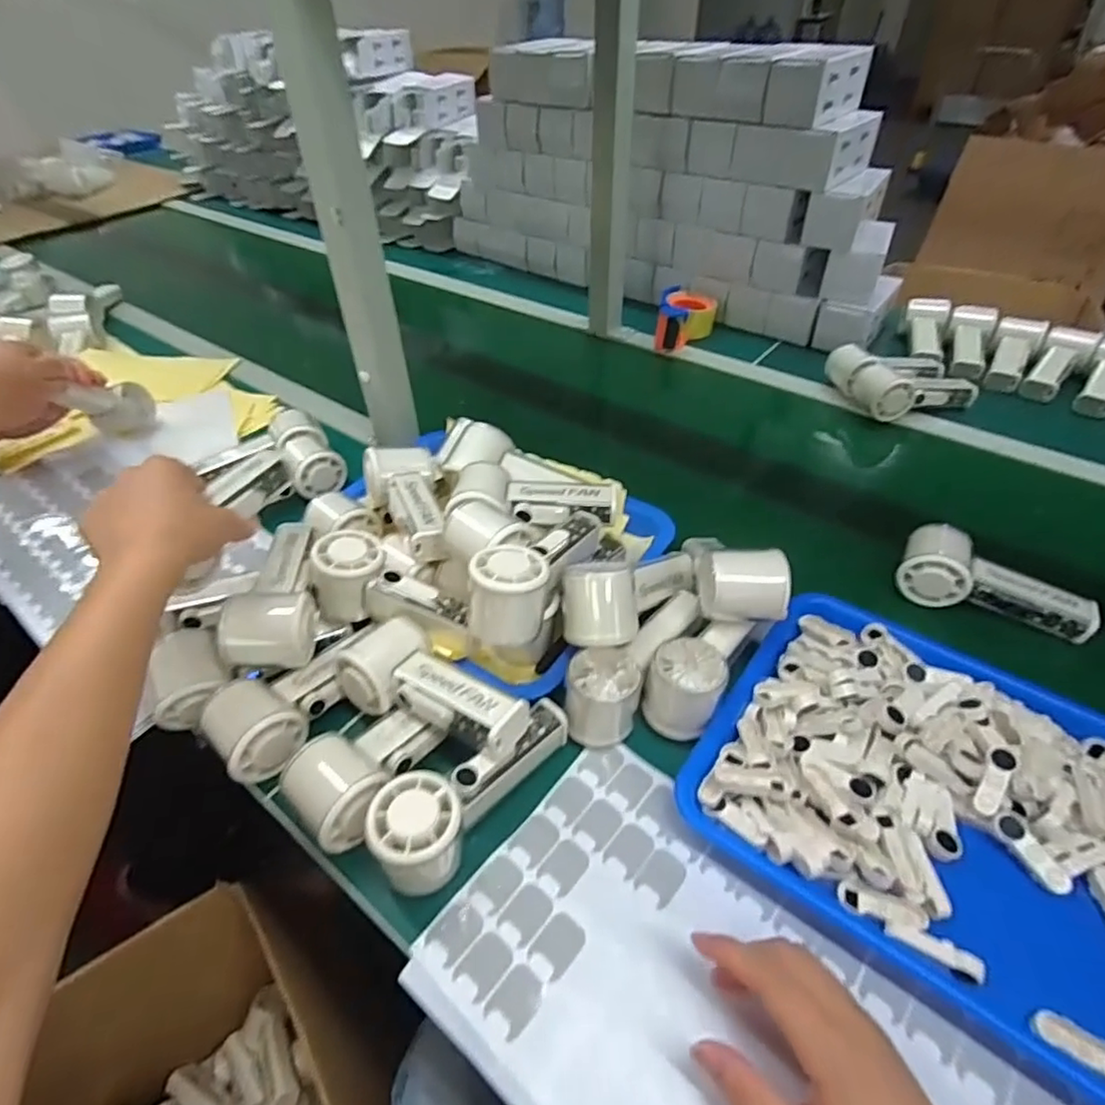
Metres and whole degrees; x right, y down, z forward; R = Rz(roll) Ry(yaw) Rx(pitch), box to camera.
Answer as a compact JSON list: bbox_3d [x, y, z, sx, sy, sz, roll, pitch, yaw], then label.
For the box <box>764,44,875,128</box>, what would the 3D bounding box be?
[{"bbox_3d":[0.363,-0.637,0.830,0.138,0.076,0.067,-32,51,-29],"label":"box"}]

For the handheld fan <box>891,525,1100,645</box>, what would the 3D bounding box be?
[{"bbox_3d":[0.401,0.030,0.551,0.152,0.047,0.069,26,50,26],"label":"handheld fan"}]

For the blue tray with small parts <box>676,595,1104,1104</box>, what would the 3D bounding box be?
[{"bbox_3d":[0.284,0.173,0.413,0.336,0.037,0.252,26,49,26],"label":"blue tray with small parts"}]

